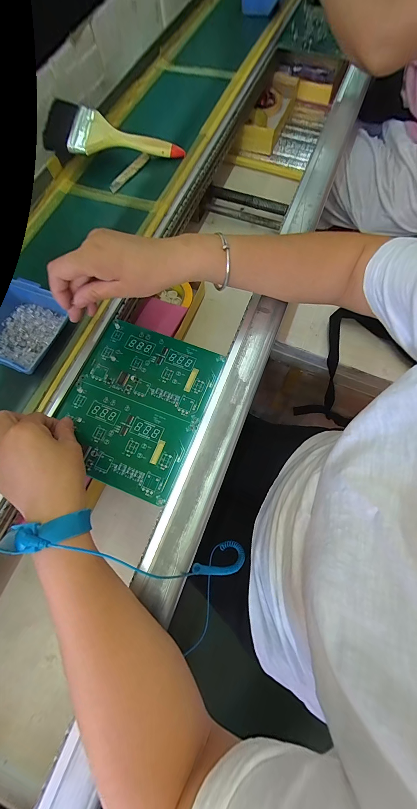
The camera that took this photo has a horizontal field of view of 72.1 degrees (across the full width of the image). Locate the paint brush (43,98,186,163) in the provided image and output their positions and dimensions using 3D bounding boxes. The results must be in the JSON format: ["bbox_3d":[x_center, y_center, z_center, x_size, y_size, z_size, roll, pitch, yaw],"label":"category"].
[{"bbox_3d":[-0.164,-0.480,0.512,0.228,0.025,0.120,0,71,-14],"label":"paint brush"}]

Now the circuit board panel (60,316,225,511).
[{"bbox_3d":[-0.092,-0.003,0.366,0.168,0.007,0.201,20,73,8],"label":"circuit board panel"}]

